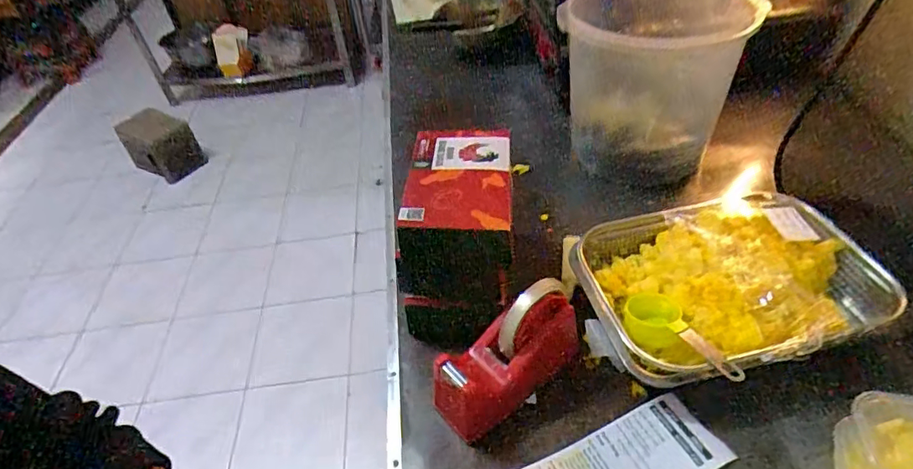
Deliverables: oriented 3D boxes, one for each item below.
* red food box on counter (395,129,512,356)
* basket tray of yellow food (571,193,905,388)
[{"bbox_3d":[0.000,0.000,0.606,0.110,0.171,0.191,1,45,7],"label":"red food box on counter"},{"bbox_3d":[0.302,0.051,0.570,0.301,0.067,0.222,-11,44,-5],"label":"basket tray of yellow food"}]

